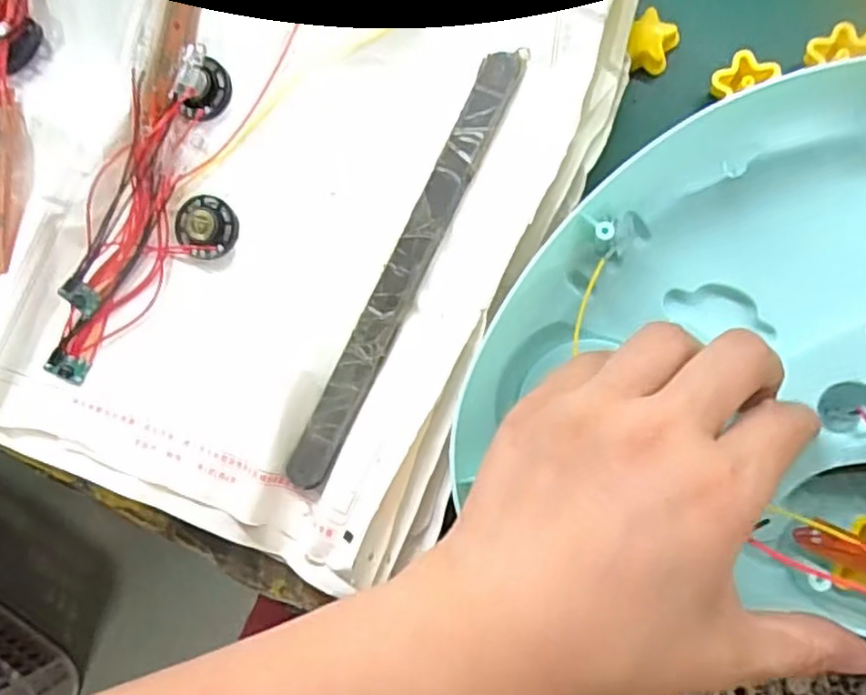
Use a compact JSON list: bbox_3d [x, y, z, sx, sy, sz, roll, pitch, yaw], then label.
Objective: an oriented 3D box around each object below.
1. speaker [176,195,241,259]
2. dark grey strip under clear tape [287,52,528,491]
[{"bbox_3d":[-0.101,-0.054,0.309,0.029,0.006,0.026,45,92,8],"label":"speaker"},{"bbox_3d":[-0.012,-0.032,0.300,0.019,0.006,0.200,27,93,14],"label":"dark grey strip under clear tape"}]

